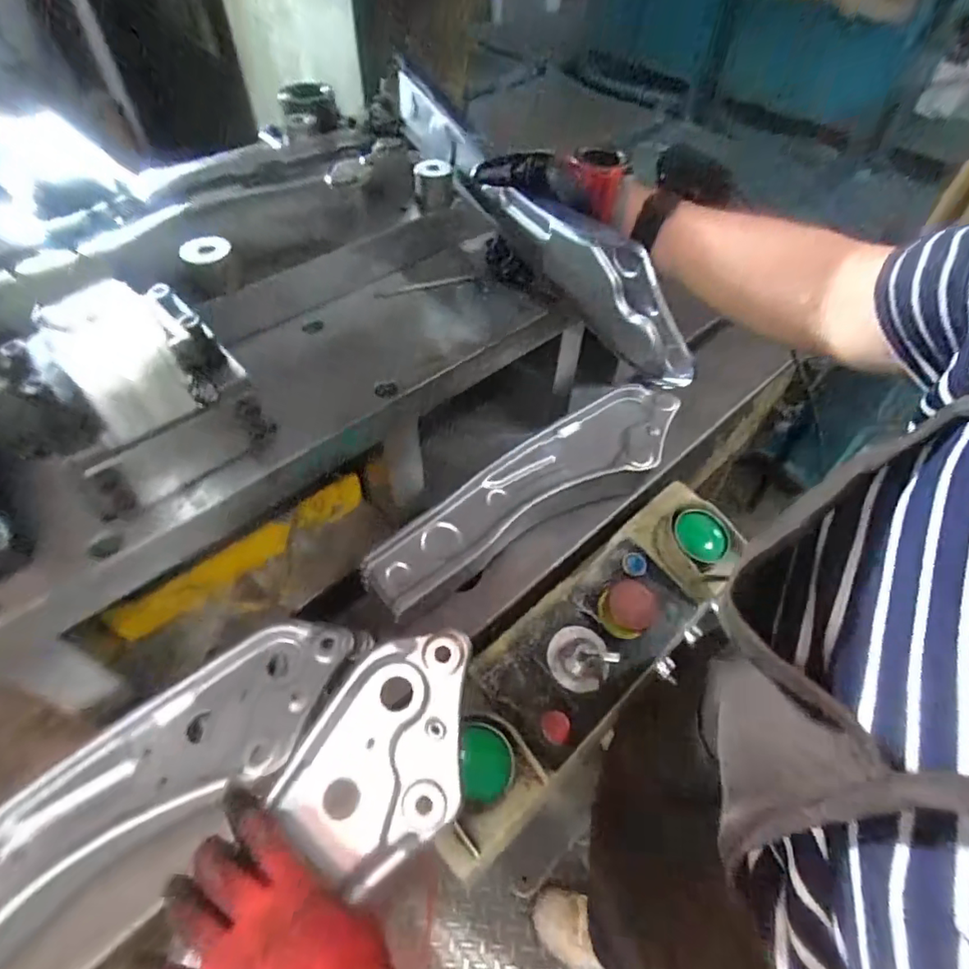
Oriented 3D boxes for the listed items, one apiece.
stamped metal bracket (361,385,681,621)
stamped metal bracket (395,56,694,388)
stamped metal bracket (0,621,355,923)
[{"bbox_3d":[0.068,0.000,0.650,0.446,0.041,0.114,-31,58,-23],"label":"stamped metal bracket"},{"bbox_3d":[0.053,-0.253,0.544,0.049,0.118,0.422,-32,71,-23],"label":"stamped metal bracket"},{"bbox_3d":[-0.301,0.256,0.433,0.430,0.030,0.108,-32,58,-23],"label":"stamped metal bracket"}]

